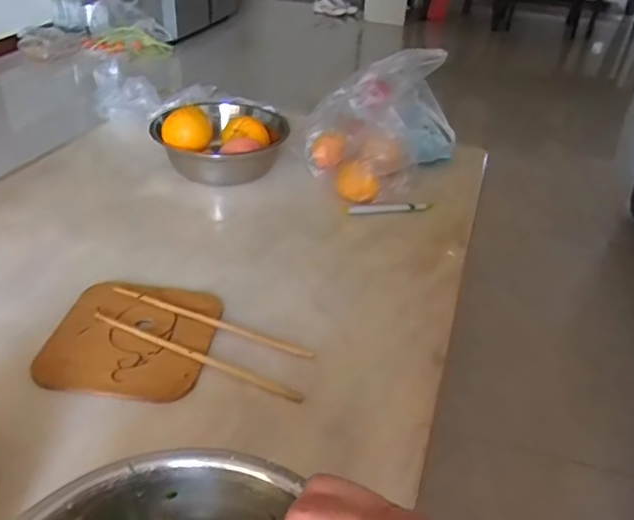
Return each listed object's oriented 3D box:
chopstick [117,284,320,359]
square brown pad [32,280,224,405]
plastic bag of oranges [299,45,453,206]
[{"bbox_3d":[-0.113,0.065,0.610,0.232,0.015,0.012,15,35,14],"label":"chopstick"},{"bbox_3d":[-0.191,0.076,0.584,0.158,0.014,0.143,6,34,2],"label":"square brown pad"},{"bbox_3d":[0.103,-0.222,0.895,0.226,0.168,0.218,11,35,9],"label":"plastic bag of oranges"}]

